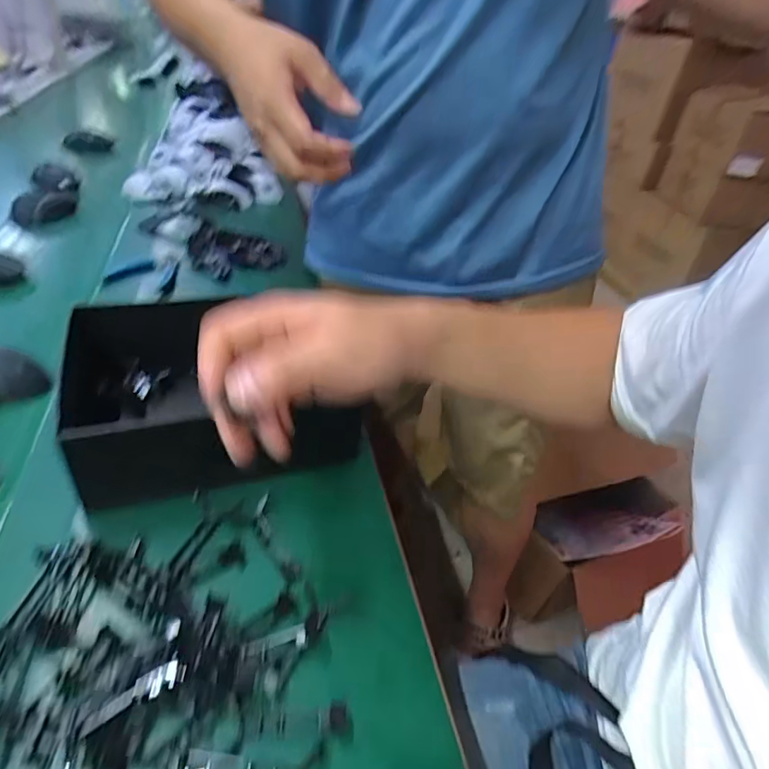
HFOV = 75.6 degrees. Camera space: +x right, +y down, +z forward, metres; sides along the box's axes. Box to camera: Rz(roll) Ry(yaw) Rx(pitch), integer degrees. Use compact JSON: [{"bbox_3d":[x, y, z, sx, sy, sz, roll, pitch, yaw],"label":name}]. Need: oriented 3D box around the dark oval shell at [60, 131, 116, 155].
[{"bbox_3d":[-0.686,-0.556,1.142,0.105,0.036,0.061,-7,41,-17],"label":"dark oval shell"}]

